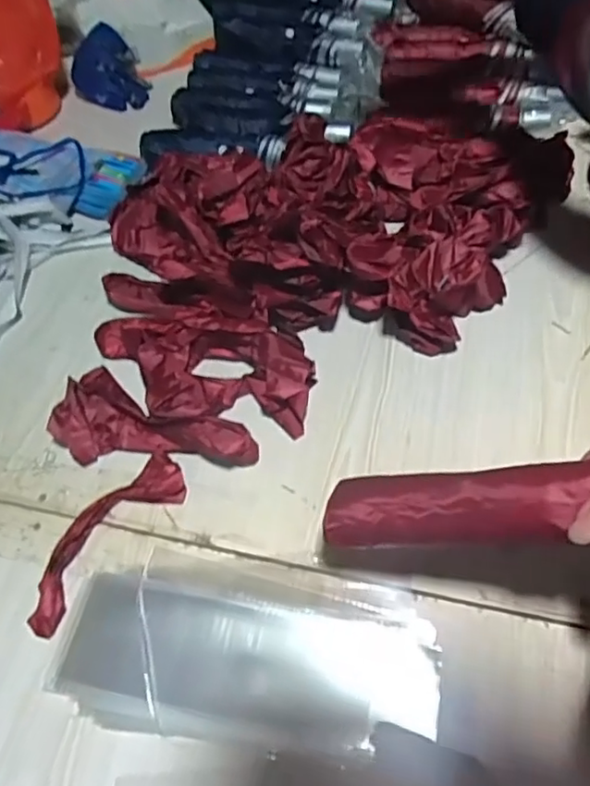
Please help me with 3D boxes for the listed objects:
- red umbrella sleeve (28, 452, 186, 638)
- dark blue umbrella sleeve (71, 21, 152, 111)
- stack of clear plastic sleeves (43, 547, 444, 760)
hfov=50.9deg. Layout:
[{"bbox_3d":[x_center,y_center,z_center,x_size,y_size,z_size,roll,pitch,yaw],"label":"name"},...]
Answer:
[{"bbox_3d":[-0.175,0.131,0.568,0.054,0.020,0.180,34,63,25],"label":"red umbrella sleeve"},{"bbox_3d":[-0.296,-0.508,0.977,0.107,0.087,0.091,-24,56,-13],"label":"dark blue umbrella sleeve"},{"bbox_3d":[-0.040,0.209,0.508,0.304,0.013,0.139,7,55,9],"label":"stack of clear plastic sleeves"}]

